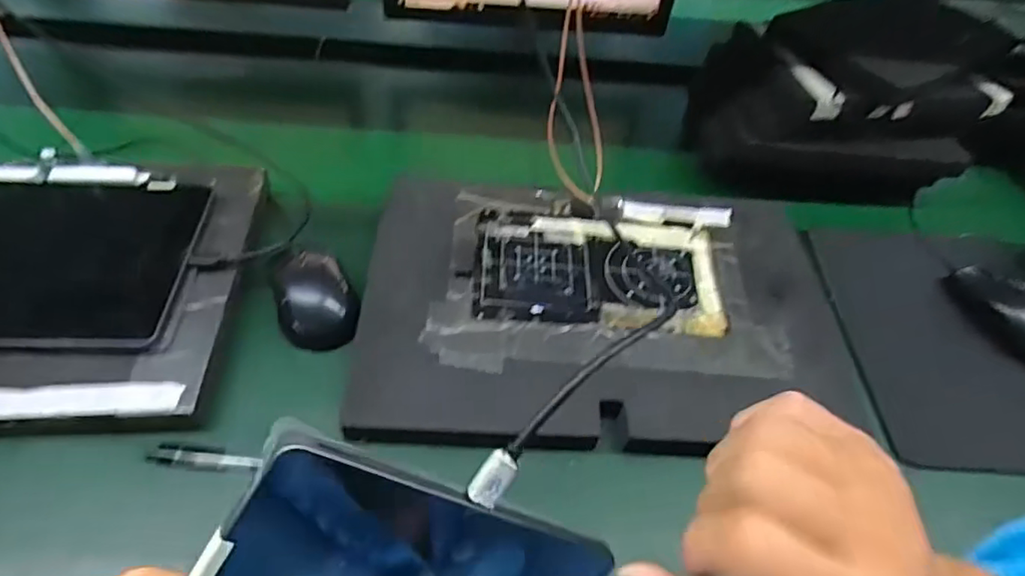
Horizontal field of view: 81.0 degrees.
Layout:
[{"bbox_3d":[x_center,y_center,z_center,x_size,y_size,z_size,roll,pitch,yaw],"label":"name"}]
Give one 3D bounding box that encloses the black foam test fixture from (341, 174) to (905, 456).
[{"bbox_3d":[0.082,0.015,0.513,0.389,0.027,0.259,5,49,-2],"label":"black foam test fixture"}]

